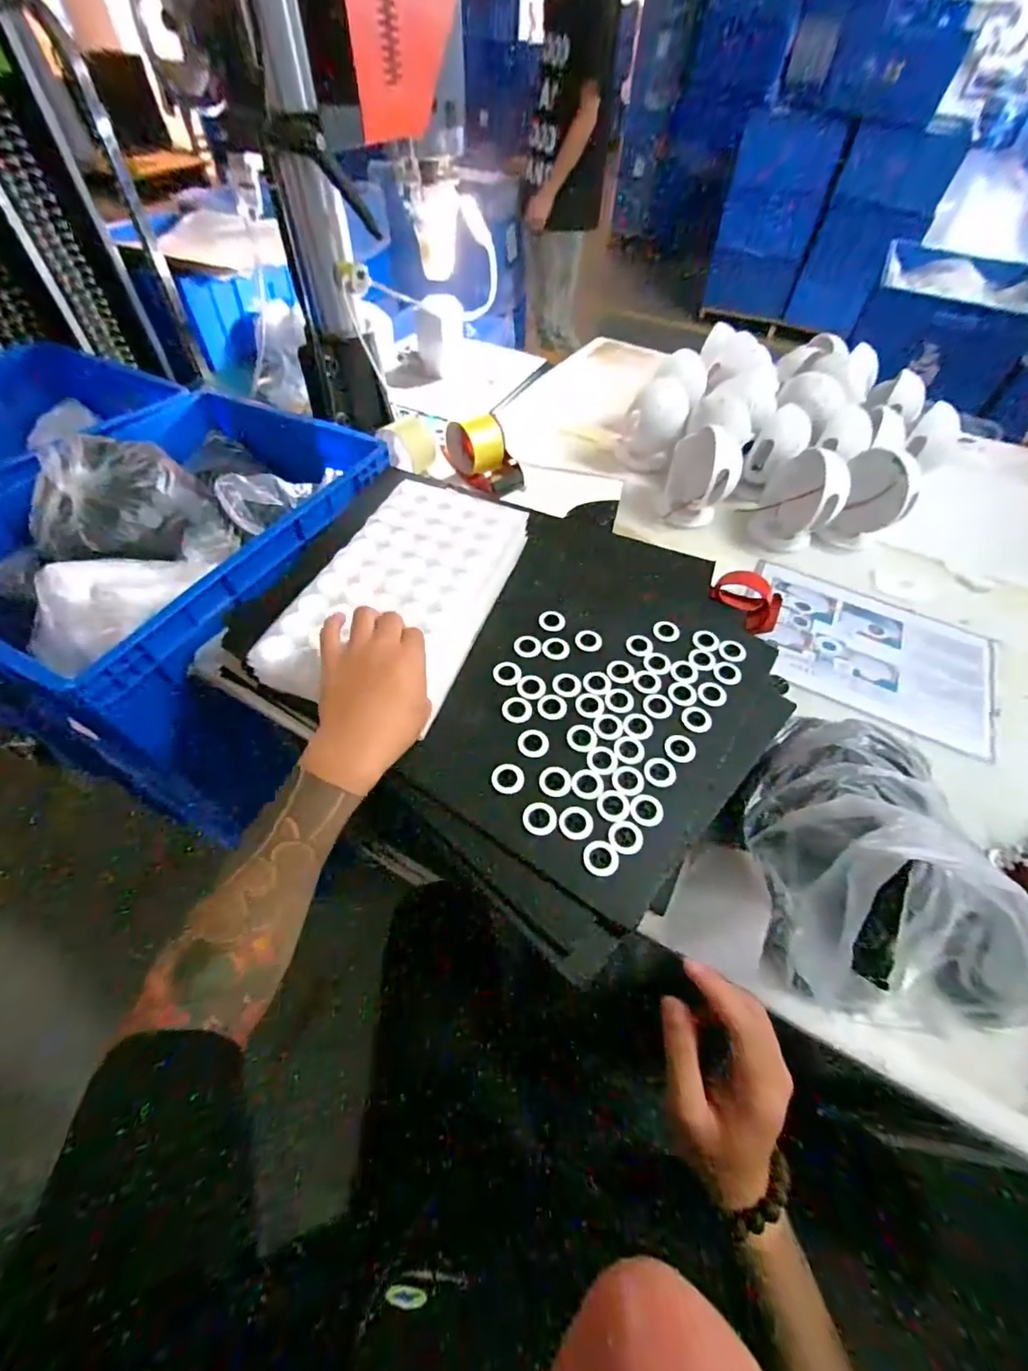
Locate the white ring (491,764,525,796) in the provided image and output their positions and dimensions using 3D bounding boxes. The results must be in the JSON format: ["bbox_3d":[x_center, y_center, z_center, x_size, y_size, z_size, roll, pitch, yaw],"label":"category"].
[{"bbox_3d":[-0.005,0.083,0.456,0.029,0.004,0.028,1,54,-2],"label":"white ring"}]

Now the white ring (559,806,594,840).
[{"bbox_3d":[0.053,0.117,0.435,0.028,0.005,0.028,1,54,-2],"label":"white ring"}]

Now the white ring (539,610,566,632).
[{"bbox_3d":[0.042,-0.072,0.566,0.031,0.006,0.028,35,60,21],"label":"white ring"}]

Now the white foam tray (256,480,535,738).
[{"bbox_3d":[-0.114,-0.099,0.549,0.170,0.051,0.307,17,55,10],"label":"white foam tray"}]

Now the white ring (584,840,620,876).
[{"bbox_3d":[0.072,0.142,0.418,0.028,0.004,0.030,1,54,-2],"label":"white ring"}]

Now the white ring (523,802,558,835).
[{"bbox_3d":[0.022,0.112,0.433,0.028,0.004,0.027,1,54,-2],"label":"white ring"}]

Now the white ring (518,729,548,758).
[{"bbox_3d":[0.018,0.053,0.476,0.029,0.004,0.029,1,54,-2],"label":"white ring"}]

